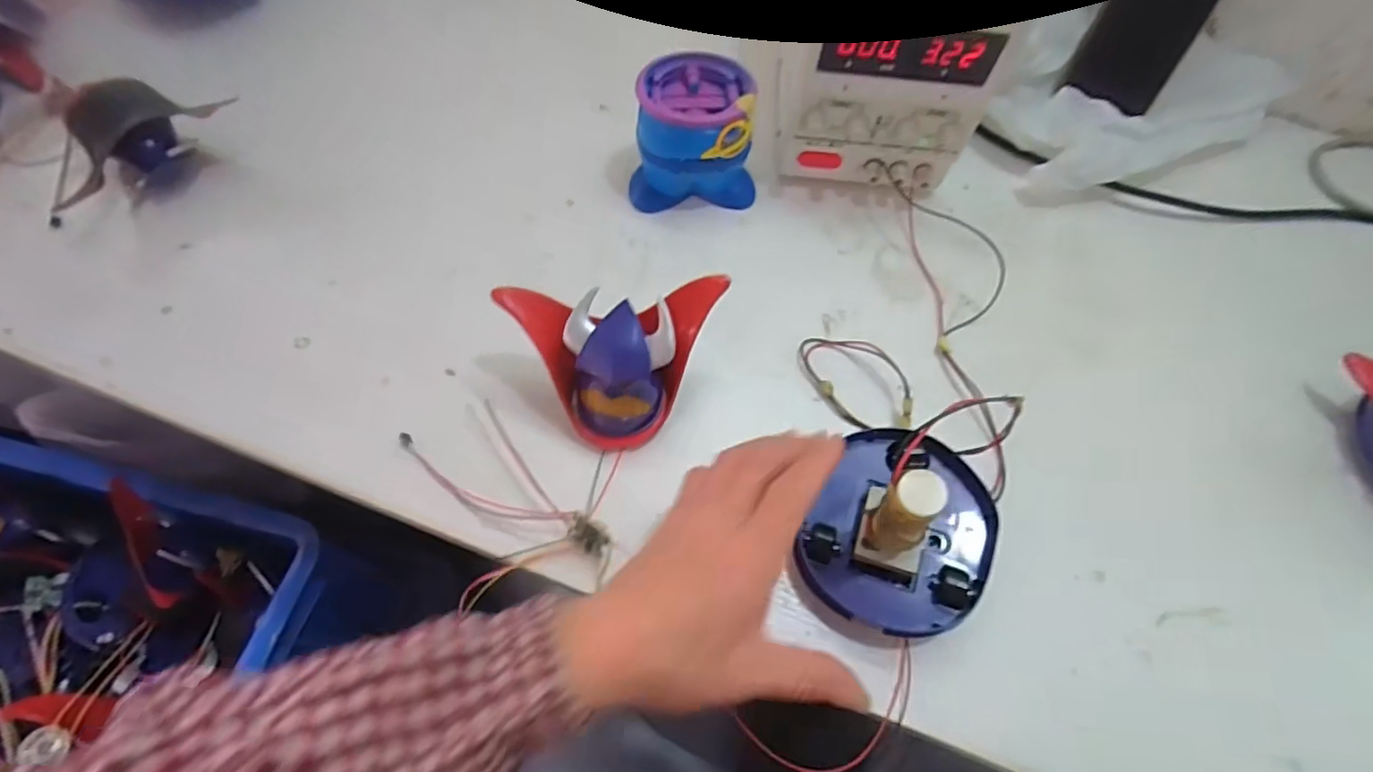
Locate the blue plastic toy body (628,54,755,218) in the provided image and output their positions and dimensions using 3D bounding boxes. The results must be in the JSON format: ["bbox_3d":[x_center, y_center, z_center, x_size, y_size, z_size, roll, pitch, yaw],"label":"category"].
[{"bbox_3d":[0.005,-0.183,0.449,0.093,0.078,0.071,-4,66,-4],"label":"blue plastic toy body"}]

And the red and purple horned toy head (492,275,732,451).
[{"bbox_3d":[-0.040,-0.010,0.368,0.122,0.075,0.076,-4,66,-4],"label":"red and purple horned toy head"}]

